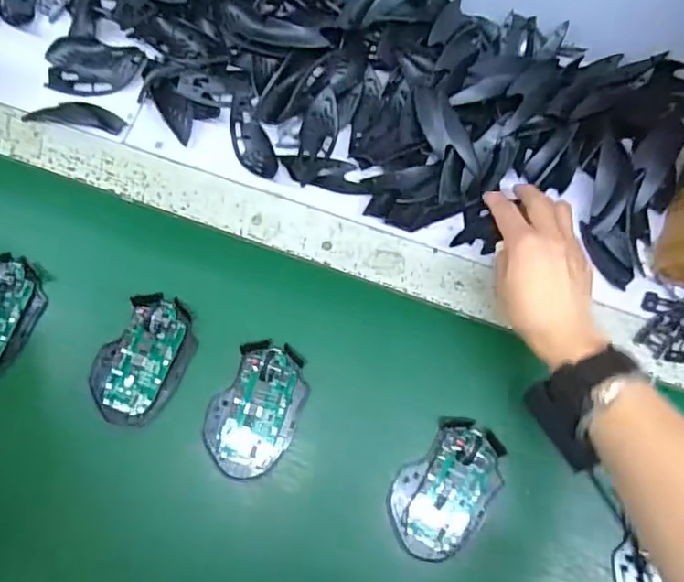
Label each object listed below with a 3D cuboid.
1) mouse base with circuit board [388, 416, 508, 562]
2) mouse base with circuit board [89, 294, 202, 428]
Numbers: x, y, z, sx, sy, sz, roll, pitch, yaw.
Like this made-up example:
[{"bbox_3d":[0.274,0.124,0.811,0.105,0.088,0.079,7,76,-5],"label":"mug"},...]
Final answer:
[{"bbox_3d":[0.088,0.165,0.474,0.072,0.030,0.115,37,81,8],"label":"mouse base with circuit board"},{"bbox_3d":[-0.176,0.060,0.499,0.071,0.028,0.111,30,80,7],"label":"mouse base with circuit board"}]

